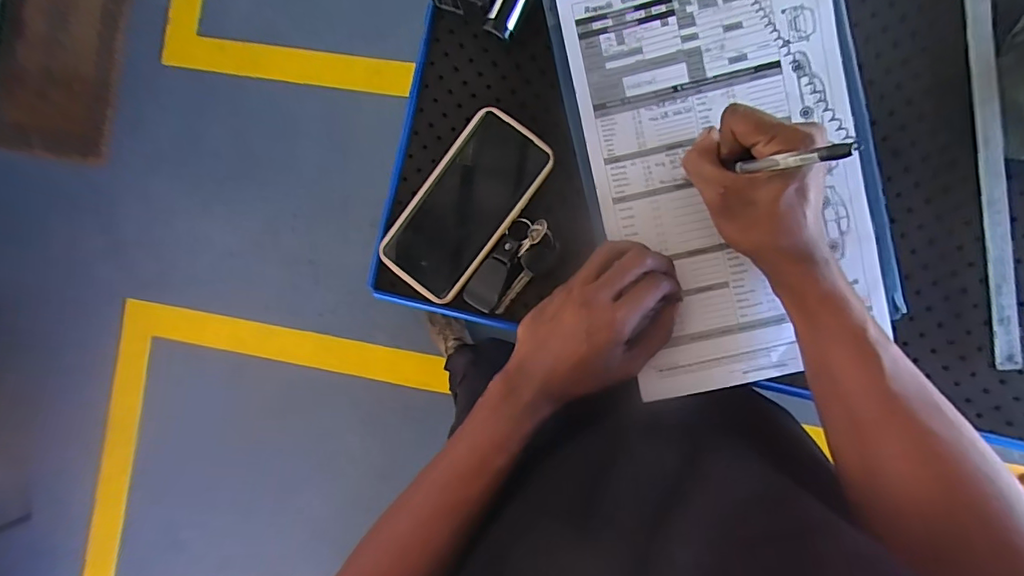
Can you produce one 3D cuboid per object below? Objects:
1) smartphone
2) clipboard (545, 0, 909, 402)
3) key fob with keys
[{"bbox_3d":[-0.040,-0.072,0.417,0.082,0.011,0.167,37,94,4],"label":"smartphone"},{"bbox_3d":[0.177,-0.107,0.387,0.227,0.023,0.364,-13,89,6],"label":"clipboard"},{"bbox_3d":[0.000,-0.018,0.407,0.047,0.016,0.091,34,93,5],"label":"key fob with keys"}]

